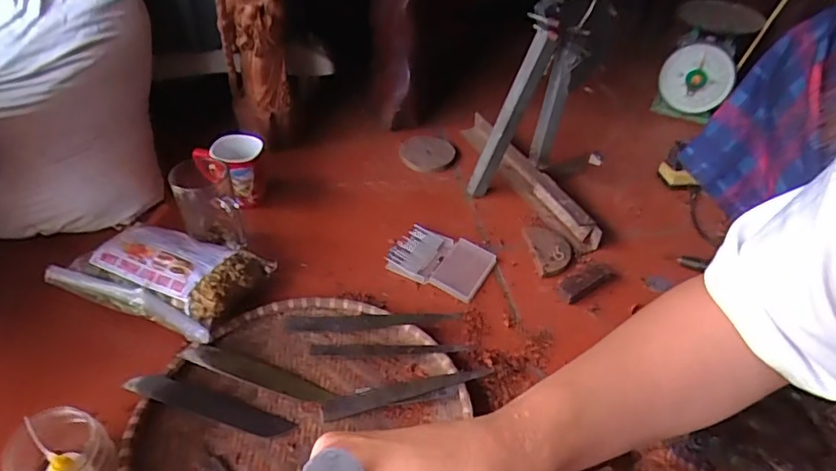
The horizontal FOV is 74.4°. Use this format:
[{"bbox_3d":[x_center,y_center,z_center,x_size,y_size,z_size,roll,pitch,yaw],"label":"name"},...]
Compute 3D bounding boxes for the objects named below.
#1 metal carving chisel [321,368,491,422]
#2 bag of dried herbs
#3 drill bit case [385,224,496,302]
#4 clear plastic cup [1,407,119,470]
[{"bbox_3d":[-0.013,0.169,0.604,0.186,0.012,0.023,-15,57,-5],"label":"metal carving chisel"},{"bbox_3d":[-0.321,0.047,0.696,0.236,0.063,0.146,15,43,15],"label":"bag of dried herbs"},{"bbox_3d":[0.033,0.033,0.777,0.129,0.018,0.101,21,43,20],"label":"drill bit case"},{"bbox_3d":[-0.316,0.207,0.499,0.074,0.100,0.065,-31,51,-32],"label":"clear plastic cup"}]

